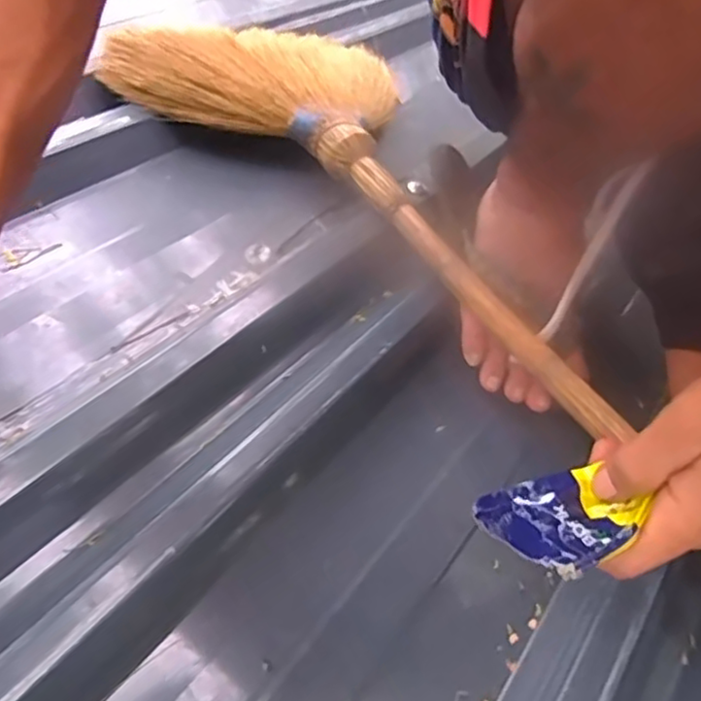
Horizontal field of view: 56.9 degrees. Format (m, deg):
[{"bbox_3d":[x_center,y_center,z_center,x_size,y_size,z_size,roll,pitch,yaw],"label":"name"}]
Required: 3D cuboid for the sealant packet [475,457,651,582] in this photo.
[{"bbox_3d":[0.099,0.080,0.306,0.063,0.015,0.054,-25,42,-12],"label":"sealant packet"}]

